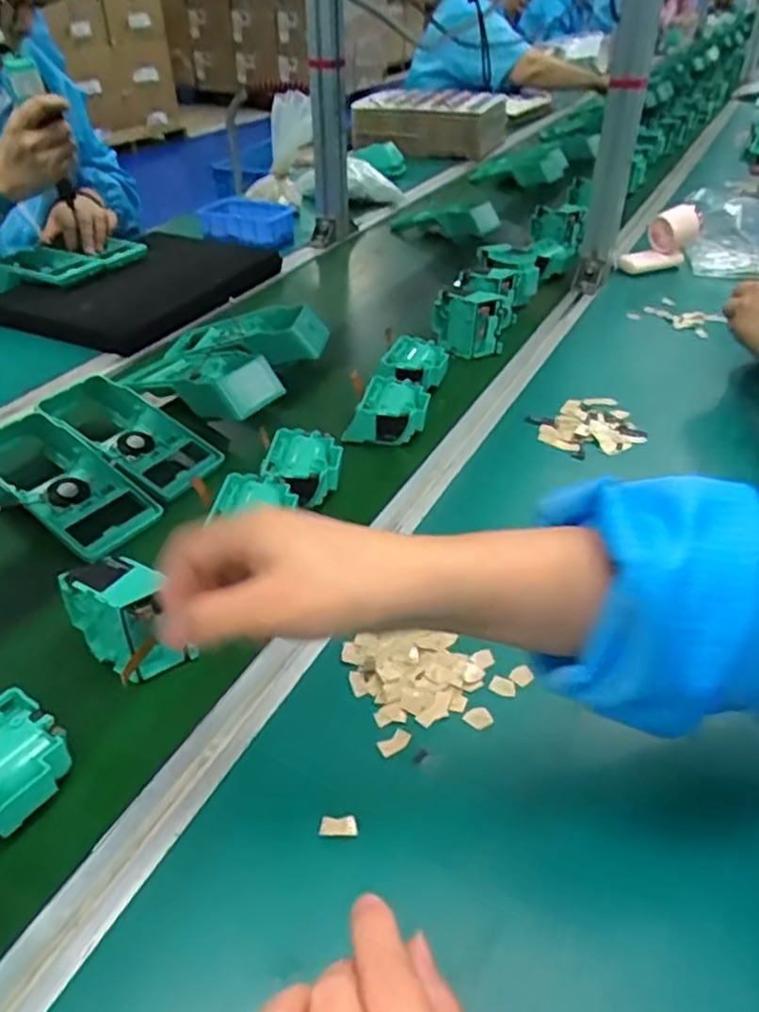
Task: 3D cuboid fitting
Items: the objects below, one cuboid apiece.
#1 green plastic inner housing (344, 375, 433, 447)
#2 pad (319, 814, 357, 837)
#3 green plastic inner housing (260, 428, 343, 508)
[{"bbox_3d":[0.012,-0.094,0.720,0.069,0.034,0.075,14,40,10],"label":"green plastic inner housing"},{"bbox_3d":[-0.022,0.178,0.404,0.021,0.005,0.011,4,55,-11],"label":"pad"},{"bbox_3d":[-0.068,-0.033,0.633,0.066,0.031,0.078,6,40,0],"label":"green plastic inner housing"}]

